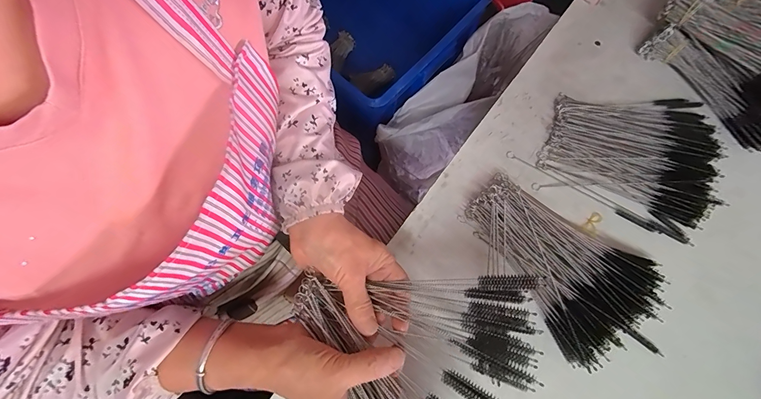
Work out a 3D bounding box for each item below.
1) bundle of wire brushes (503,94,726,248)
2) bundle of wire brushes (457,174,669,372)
[{"bbox_3d":[0.306,-0.071,0.443,0.215,0.030,0.185,22,71,5],"label":"bundle of wire brushes"},{"bbox_3d":[0.188,0.072,0.384,0.216,0.035,0.129,40,73,11],"label":"bundle of wire brushes"}]

